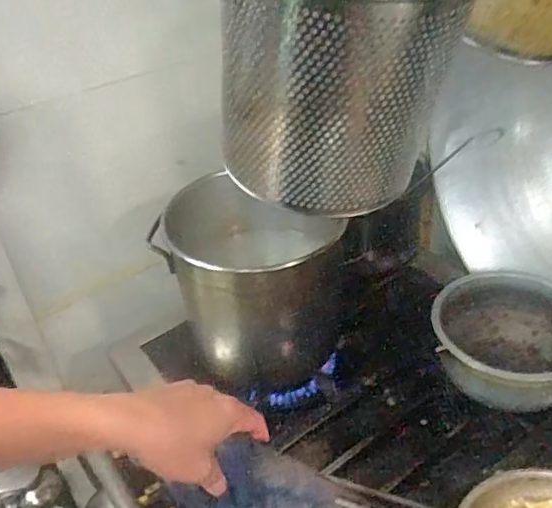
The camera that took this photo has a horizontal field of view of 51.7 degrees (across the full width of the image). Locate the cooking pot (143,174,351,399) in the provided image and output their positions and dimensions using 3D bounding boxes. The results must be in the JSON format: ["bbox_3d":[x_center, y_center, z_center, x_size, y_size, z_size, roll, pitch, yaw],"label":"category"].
[{"bbox_3d":[-0.036,0.051,0.902,0.282,0.279,0.262,-3,36,2],"label":"cooking pot"}]

